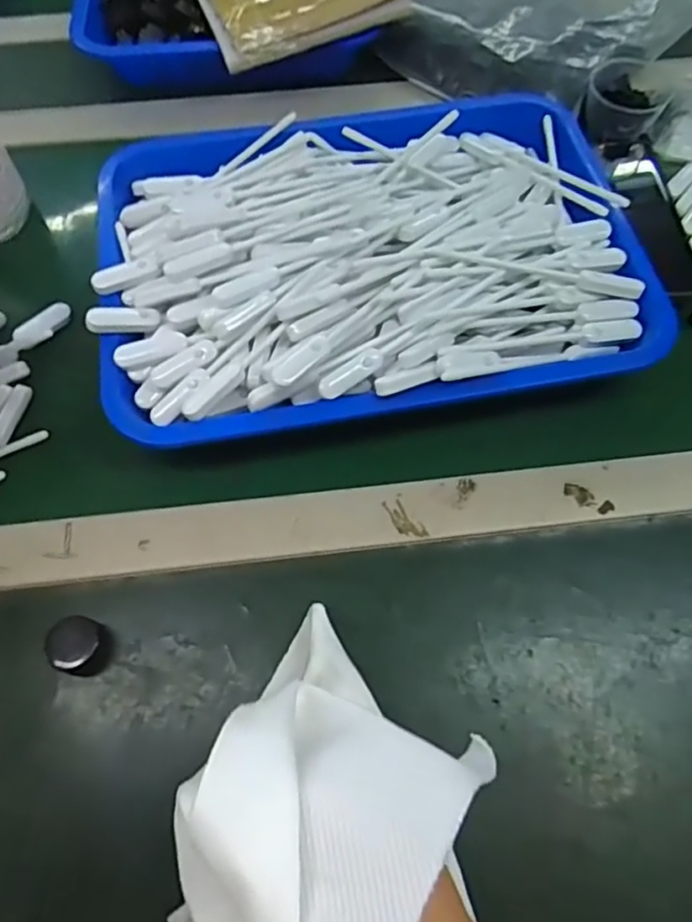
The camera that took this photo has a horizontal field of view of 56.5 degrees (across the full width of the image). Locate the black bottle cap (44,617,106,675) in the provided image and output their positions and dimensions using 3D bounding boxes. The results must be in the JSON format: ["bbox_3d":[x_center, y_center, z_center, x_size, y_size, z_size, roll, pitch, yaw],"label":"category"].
[{"bbox_3d":[-0.149,0.101,0.354,0.028,0.012,0.030,0,64,0],"label":"black bottle cap"}]

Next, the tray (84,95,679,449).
[{"bbox_3d":[0.016,-0.145,0.447,0.356,0.059,0.255,-10,65,-4],"label":"tray"}]

